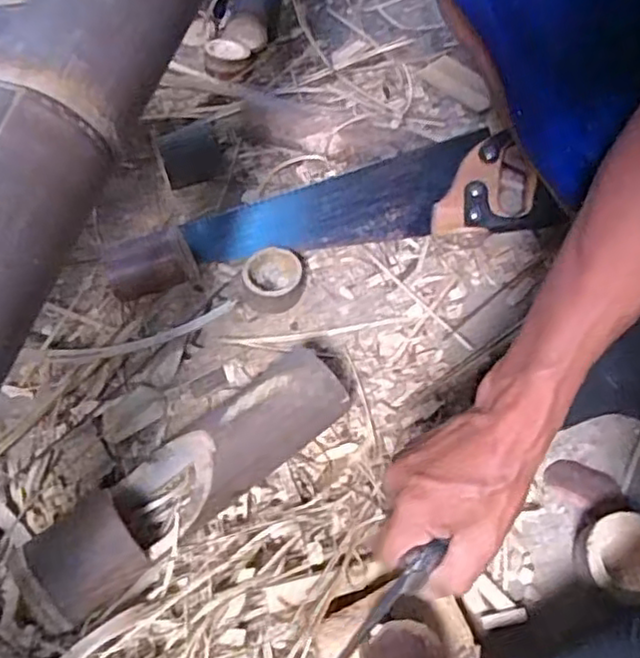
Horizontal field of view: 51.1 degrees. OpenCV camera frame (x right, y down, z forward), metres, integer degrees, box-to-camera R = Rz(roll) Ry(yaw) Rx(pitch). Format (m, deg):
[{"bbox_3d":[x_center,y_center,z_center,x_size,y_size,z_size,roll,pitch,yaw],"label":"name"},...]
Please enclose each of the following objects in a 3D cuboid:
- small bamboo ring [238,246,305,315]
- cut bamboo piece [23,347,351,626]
[{"bbox_3d":[-0.050,-0.052,0.706,0.066,0.035,0.060,0,62,0],"label":"small bamboo ring"},{"bbox_3d":[-0.112,0.123,0.592,0.308,0.064,0.097,-34,67,-17],"label":"cut bamboo piece"}]

